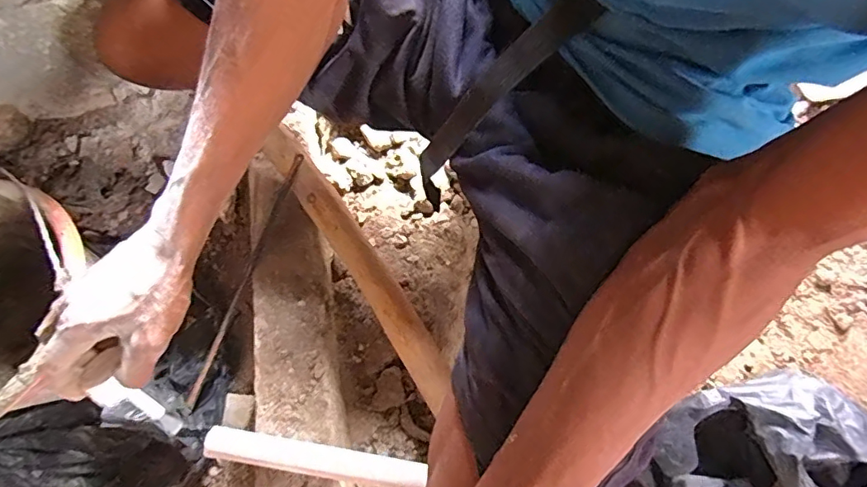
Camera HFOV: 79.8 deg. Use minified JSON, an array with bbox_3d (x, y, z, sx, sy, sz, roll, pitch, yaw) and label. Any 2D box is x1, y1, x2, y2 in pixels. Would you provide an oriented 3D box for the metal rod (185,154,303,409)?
[{"bbox_3d":[-0.205,0.042,0.561,0.014,0.012,0.296,26,93,10],"label":"metal rod"}]

